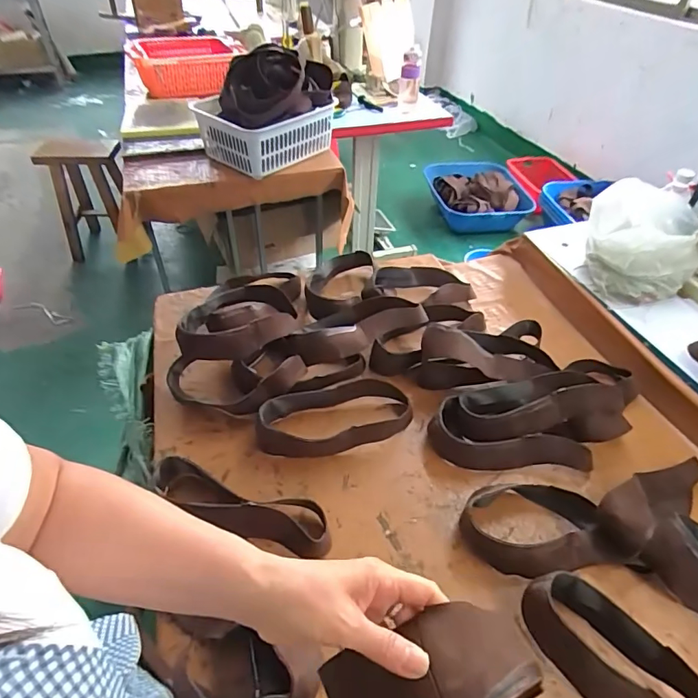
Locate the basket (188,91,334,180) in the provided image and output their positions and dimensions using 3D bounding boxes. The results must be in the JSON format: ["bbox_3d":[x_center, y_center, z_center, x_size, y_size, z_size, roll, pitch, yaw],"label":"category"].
[{"bbox_3d":[-0.283,-0.721,1.572,0.324,0.178,0.364,31,51,26],"label":"basket"}]

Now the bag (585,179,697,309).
[{"bbox_3d":[0.638,-0.226,1.017,0.225,0.167,0.206,-4,45,-6],"label":"bag"}]

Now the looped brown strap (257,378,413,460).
[{"bbox_3d":[-0.020,0.118,0.806,0.272,0.050,0.110,-12,46,-14],"label":"looped brown strap"}]

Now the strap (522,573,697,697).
[{"bbox_3d":[0.342,0.389,0.567,0.276,0.057,0.104,35,53,29],"label":"strap"}]

